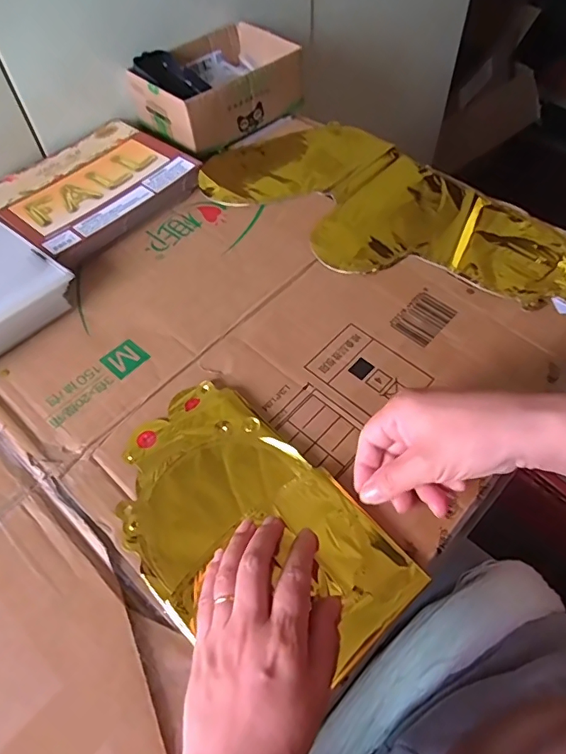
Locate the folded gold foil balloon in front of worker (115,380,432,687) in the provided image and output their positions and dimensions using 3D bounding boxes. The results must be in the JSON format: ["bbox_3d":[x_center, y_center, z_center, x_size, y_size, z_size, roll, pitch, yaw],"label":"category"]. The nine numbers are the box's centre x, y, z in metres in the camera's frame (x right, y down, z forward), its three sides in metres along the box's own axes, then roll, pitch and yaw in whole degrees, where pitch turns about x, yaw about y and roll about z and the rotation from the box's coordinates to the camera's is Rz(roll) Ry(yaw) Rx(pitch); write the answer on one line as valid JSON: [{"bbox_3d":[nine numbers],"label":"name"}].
[{"bbox_3d":[-0.029,0.107,0.357,0.139,0.015,0.224,-40,63,-21],"label":"folded gold foil balloon in front of worker"}]

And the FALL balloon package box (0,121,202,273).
[{"bbox_3d":[-0.223,-0.220,0.575,0.186,0.025,0.199,35,65,23],"label":"FALL balloon package box"}]

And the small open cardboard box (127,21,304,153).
[{"bbox_3d":[-0.082,-0.366,0.629,0.183,0.069,0.144,-38,62,-20],"label":"small open cardboard box"}]

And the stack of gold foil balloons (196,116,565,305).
[{"bbox_3d":[0.108,-0.178,0.527,0.190,0.014,0.427,-41,63,-22],"label":"stack of gold foil balloons"}]

